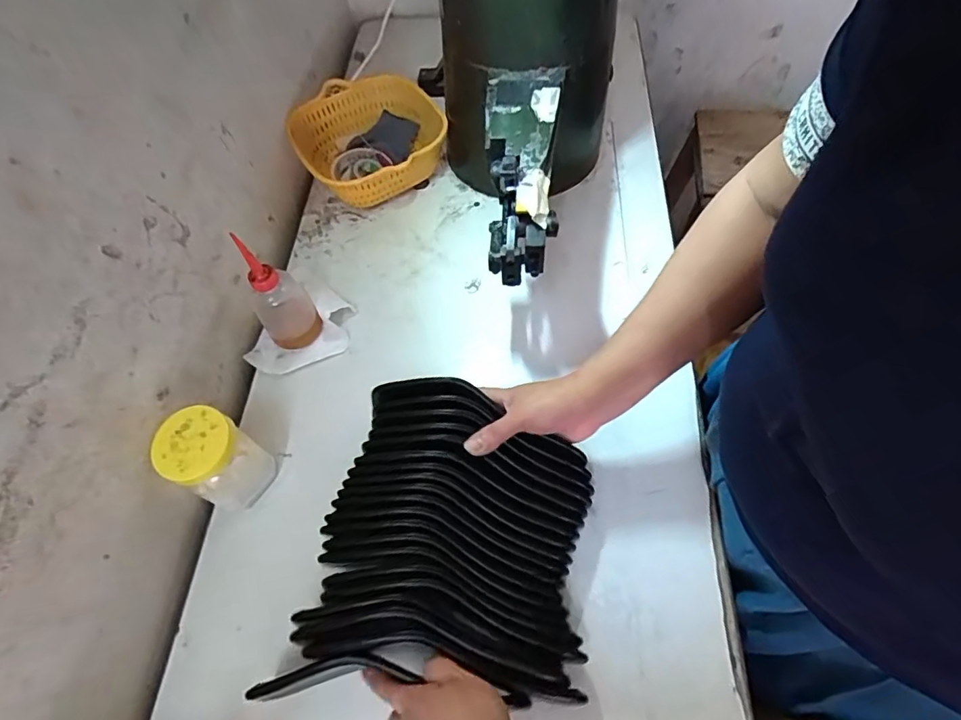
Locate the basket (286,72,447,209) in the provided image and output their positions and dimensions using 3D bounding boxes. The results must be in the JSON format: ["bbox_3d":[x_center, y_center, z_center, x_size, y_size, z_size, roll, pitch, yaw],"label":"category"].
[{"bbox_3d":[-0.157,-0.320,0.770,0.213,0.089,0.221,-20,61,-7],"label":"basket"}]

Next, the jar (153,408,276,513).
[{"bbox_3d":[-0.263,0.100,0.519,0.066,0.111,0.070,-2,60,3],"label":"jar"}]

